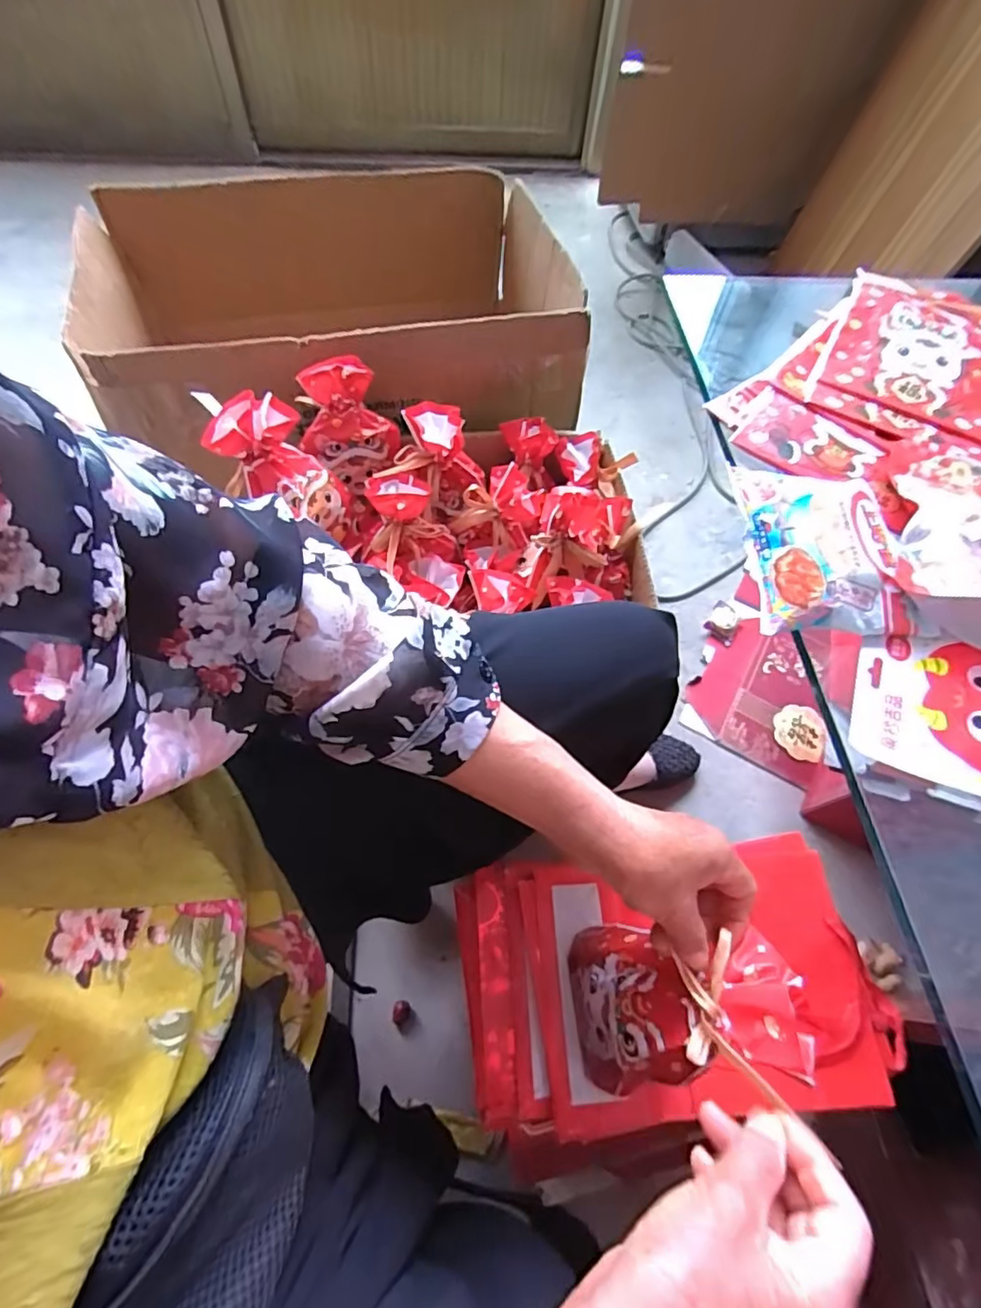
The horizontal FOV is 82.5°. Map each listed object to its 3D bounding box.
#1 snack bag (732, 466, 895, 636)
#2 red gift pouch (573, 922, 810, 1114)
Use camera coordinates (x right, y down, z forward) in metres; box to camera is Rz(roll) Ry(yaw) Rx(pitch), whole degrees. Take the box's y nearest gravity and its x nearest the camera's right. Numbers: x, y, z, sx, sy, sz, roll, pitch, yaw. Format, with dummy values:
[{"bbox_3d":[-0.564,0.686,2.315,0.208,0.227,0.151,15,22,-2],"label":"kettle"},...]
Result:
[{"bbox_3d":[0.214,-0.068,0.357,0.096,0.026,0.108,1,61,-3],"label":"snack bag"},{"bbox_3d":[0.118,0.241,0.376,0.060,0.197,0.107,10,58,-29],"label":"red gift pouch"}]

